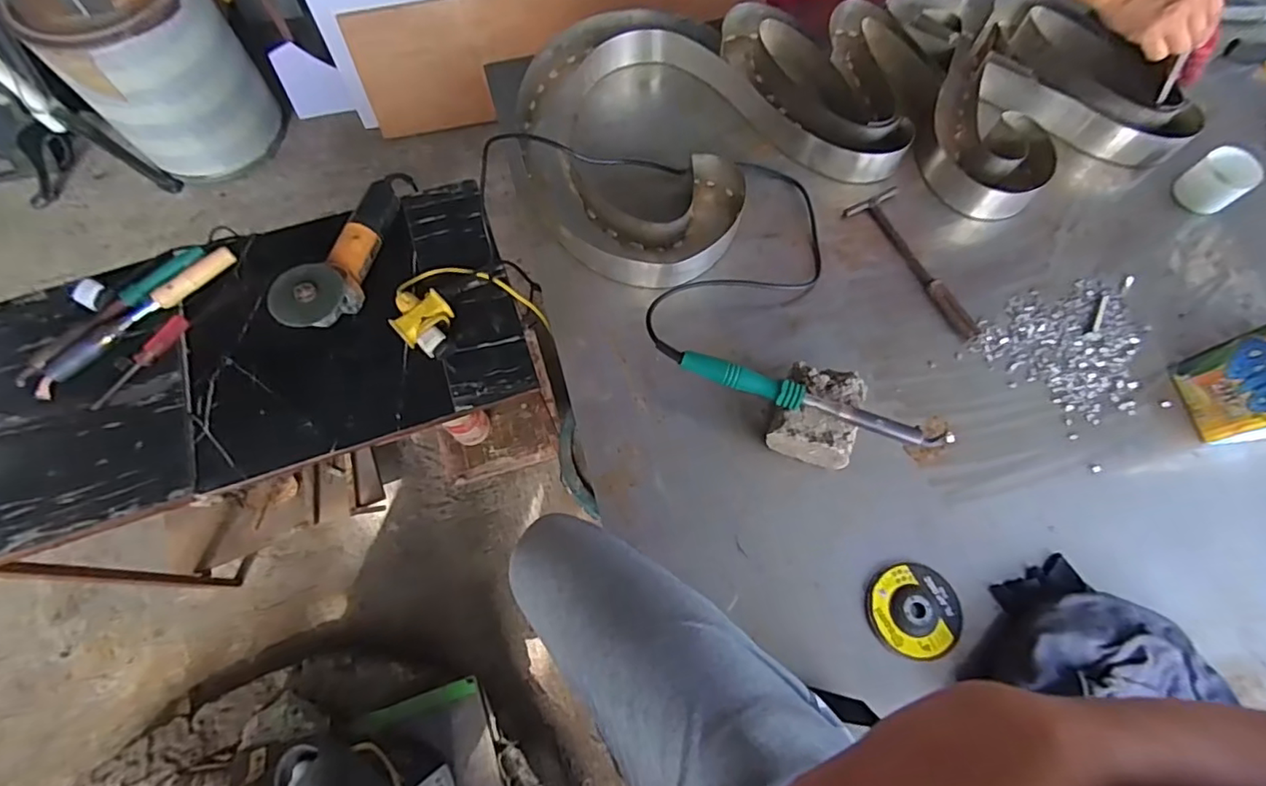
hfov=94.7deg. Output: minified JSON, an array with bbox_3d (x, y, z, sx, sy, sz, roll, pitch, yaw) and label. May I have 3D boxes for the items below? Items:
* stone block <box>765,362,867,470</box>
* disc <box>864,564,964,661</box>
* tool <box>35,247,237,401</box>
[{"bbox_3d":[0.196,0.022,0.629,0.085,0.065,0.107,18,69,7],"label":"stone block"},{"bbox_3d":[0.284,0.219,0.586,0.093,0.010,0.087,1,67,-2],"label":"disc"},{"bbox_3d":[-0.737,-0.112,0.867,0.039,0.025,0.320,39,73,14],"label":"tool"}]

